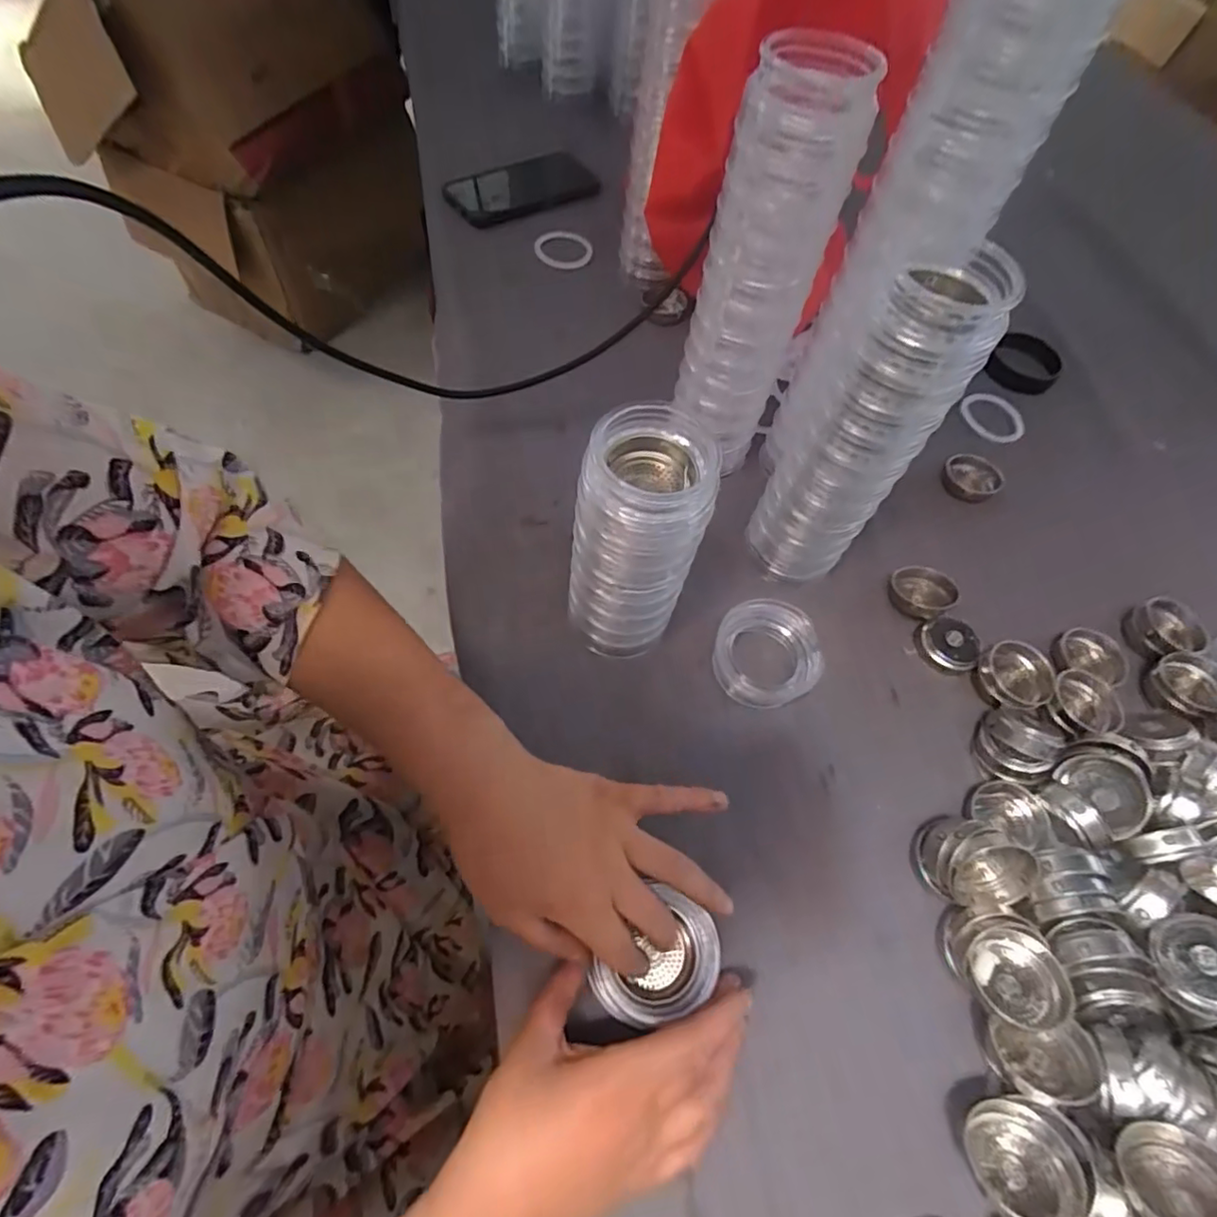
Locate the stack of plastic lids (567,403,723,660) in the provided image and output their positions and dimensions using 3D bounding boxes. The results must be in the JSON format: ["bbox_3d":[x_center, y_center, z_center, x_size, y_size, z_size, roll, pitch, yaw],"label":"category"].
[{"bbox_3d":[0.013,-0.034,0.352,0.069,0.166,0.063,3,61,-4],"label":"stack of plastic lids"}]

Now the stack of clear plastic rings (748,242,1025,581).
[{"bbox_3d":[0.144,-0.093,0.361,0.056,0.216,0.056,-8,62,-11],"label":"stack of clear plastic rings"}]

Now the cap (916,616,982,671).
[{"bbox_3d":[0.237,0.025,0.424,0.038,0.016,0.032,25,64,11],"label":"cap"}]

